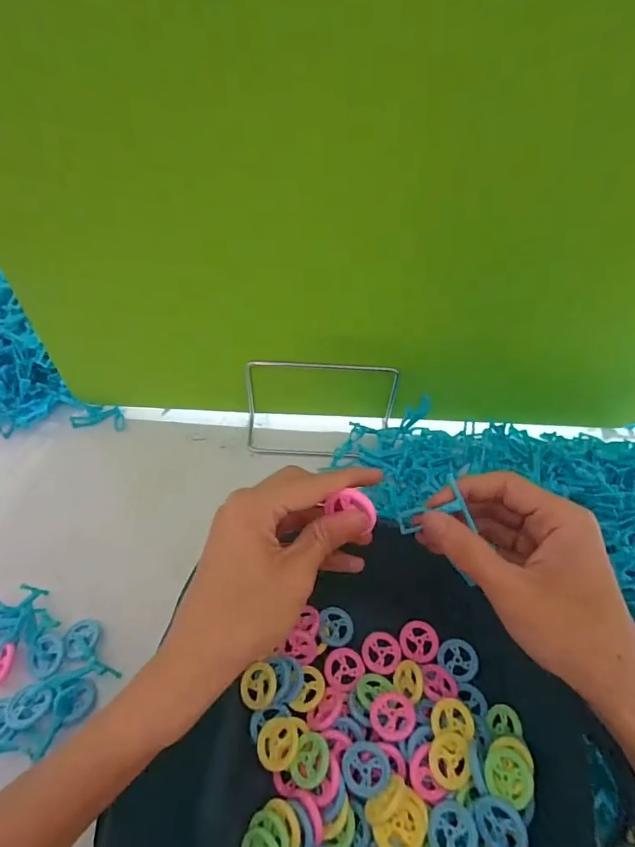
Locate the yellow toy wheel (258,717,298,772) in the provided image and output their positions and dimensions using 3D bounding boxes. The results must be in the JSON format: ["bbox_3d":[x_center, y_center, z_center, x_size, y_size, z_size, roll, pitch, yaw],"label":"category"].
[{"bbox_3d":[-0.026,0.214,0.314,0.028,0.006,0.031,-20,34,8],"label":"yellow toy wheel"}]

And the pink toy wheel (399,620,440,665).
[{"bbox_3d":[0.079,0.169,0.361,0.029,0.004,0.029,0,51,0],"label":"pink toy wheel"}]

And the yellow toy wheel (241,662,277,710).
[{"bbox_3d":[-0.042,0.188,0.335,0.026,0.006,0.027,0,51,0],"label":"yellow toy wheel"}]

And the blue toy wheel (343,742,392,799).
[{"bbox_3d":[0.031,0.218,0.294,0.030,0.005,0.028,-4,71,11],"label":"blue toy wheel"}]

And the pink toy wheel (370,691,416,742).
[{"bbox_3d":[0.051,0.197,0.316,0.030,0.006,0.030,-7,35,5],"label":"pink toy wheel"}]

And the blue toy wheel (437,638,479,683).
[{"bbox_3d":[0.106,0.178,0.352,0.027,0.005,0.029,0,51,0],"label":"blue toy wheel"}]

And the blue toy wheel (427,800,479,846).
[{"bbox_3d":[0.079,0.240,0.273,0.028,0.006,0.029,9,45,36],"label":"blue toy wheel"}]

